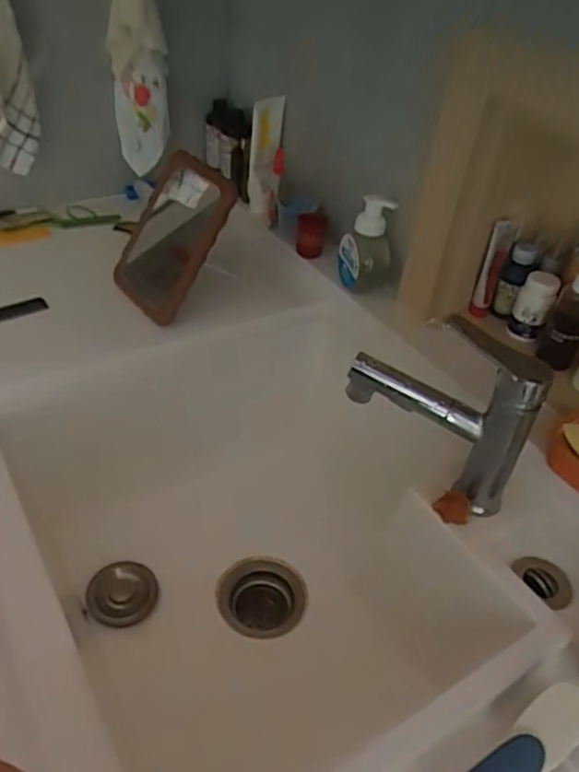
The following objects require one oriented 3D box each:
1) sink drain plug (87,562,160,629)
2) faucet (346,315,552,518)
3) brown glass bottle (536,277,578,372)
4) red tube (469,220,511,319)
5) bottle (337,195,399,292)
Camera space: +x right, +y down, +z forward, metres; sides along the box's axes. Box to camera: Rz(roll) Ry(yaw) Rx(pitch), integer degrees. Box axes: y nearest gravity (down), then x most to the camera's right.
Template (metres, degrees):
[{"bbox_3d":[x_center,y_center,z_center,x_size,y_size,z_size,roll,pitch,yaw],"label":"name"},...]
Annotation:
[{"bbox_3d":[-0.204,0.254,0.745,0.080,0.023,0.078,25,43,4],"label":"sink drain plug"},{"bbox_3d":[0.149,0.025,0.616,0.180,0.179,0.054,25,44,21],"label":"faucet"},{"bbox_3d":[0.335,-0.079,0.724,0.047,0.115,0.058,26,44,22],"label":"brown glass bottle"},{"bbox_3d":[0.259,-0.149,0.782,0.026,0.124,0.025,19,42,15],"label":"red tube"},{"bbox_3d":[0.106,-0.192,0.858,0.061,0.151,0.063,-2,41,-10],"label":"bottle"}]

